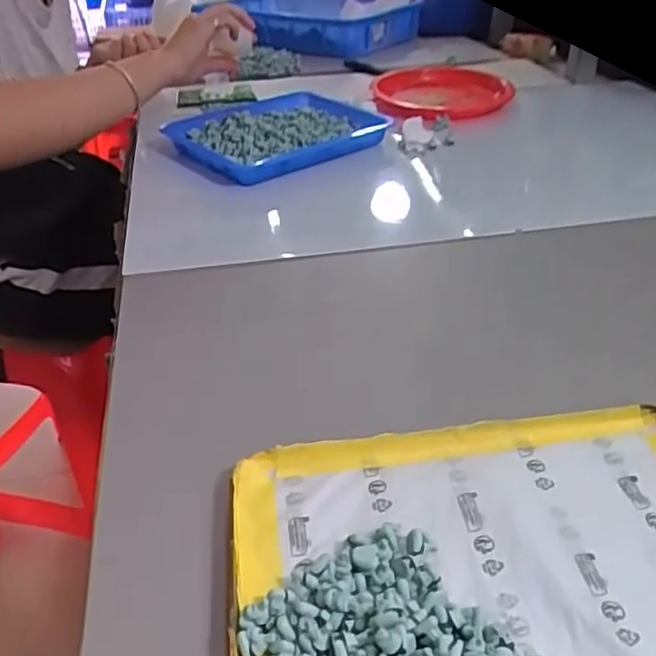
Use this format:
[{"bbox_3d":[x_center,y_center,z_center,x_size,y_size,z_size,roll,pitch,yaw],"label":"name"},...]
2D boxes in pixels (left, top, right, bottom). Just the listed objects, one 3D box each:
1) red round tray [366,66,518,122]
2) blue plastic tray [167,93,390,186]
[{"bbox_3d":[0.149,-0.320,0.914,0.173,0.028,0.178,-1,33,1],"label":"red round tray"},{"bbox_3d":[-0.056,-0.227,0.781,0.223,0.037,0.178,-26,41,-32],"label":"blue plastic tray"}]

